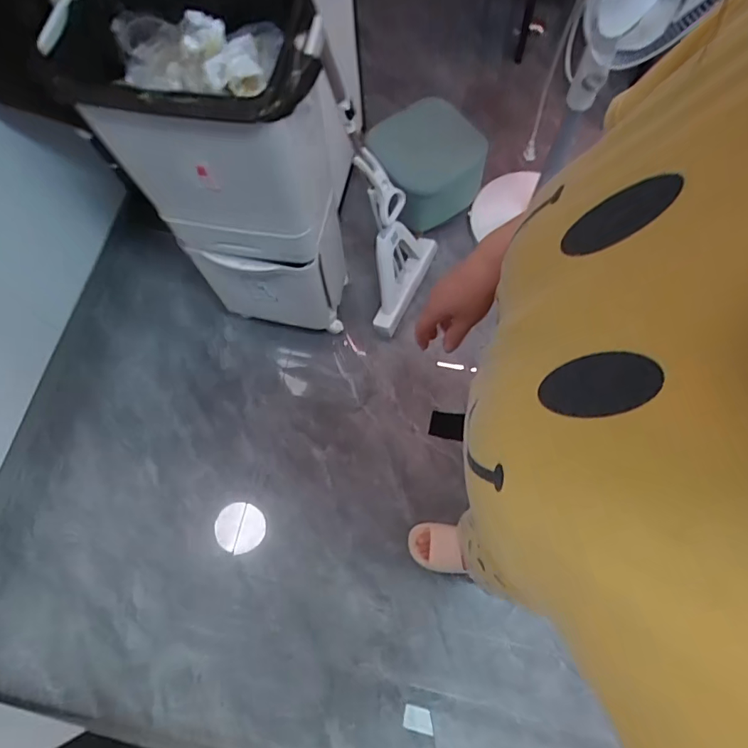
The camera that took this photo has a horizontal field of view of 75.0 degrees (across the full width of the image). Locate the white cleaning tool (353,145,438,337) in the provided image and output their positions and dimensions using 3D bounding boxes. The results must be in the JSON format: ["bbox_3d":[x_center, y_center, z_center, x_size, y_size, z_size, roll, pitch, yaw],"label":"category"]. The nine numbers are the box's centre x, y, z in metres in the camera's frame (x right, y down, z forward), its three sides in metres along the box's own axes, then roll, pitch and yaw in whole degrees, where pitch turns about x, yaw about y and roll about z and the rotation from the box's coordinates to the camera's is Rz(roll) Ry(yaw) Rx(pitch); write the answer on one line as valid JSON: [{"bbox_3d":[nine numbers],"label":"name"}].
[{"bbox_3d":[0.051,-0.363,1.280,0.170,0.461,0.322,21,72,10],"label":"white cleaning tool"}]

